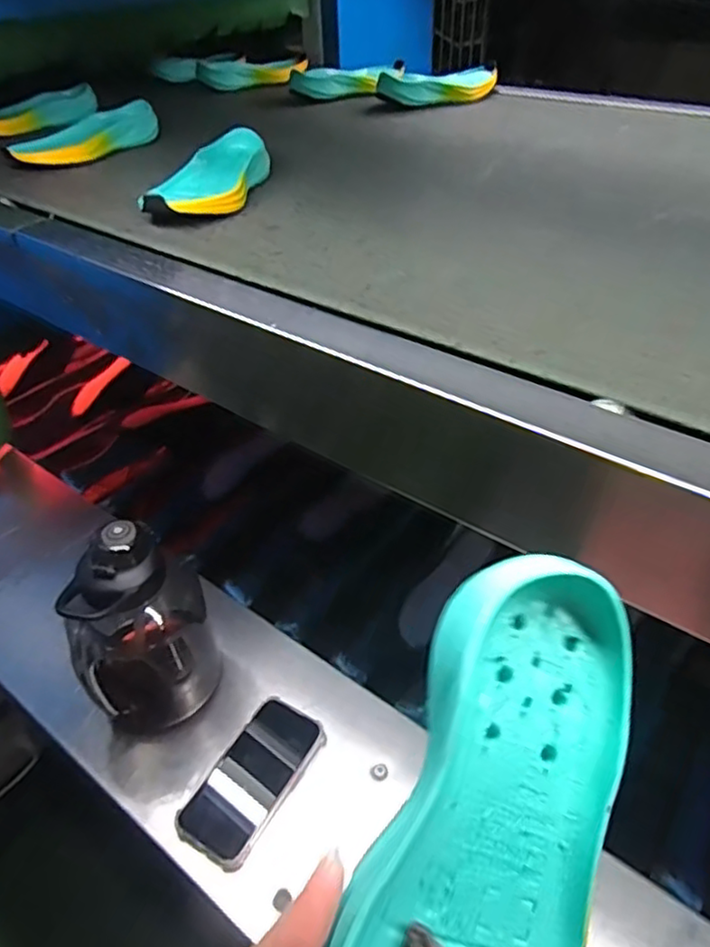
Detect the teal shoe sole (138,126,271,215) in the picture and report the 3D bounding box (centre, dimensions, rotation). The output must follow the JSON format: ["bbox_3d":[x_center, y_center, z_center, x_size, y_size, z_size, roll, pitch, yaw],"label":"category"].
[{"bbox_3d":[-0.149,-0.306,0.669,0.084,0.040,0.192,6,42,8],"label":"teal shoe sole"}]

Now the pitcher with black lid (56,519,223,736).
[{"bbox_3d":[-0.209,0.157,0.637,0.113,0.222,0.103,-4,40,-1],"label":"pitcher with black lid"}]

